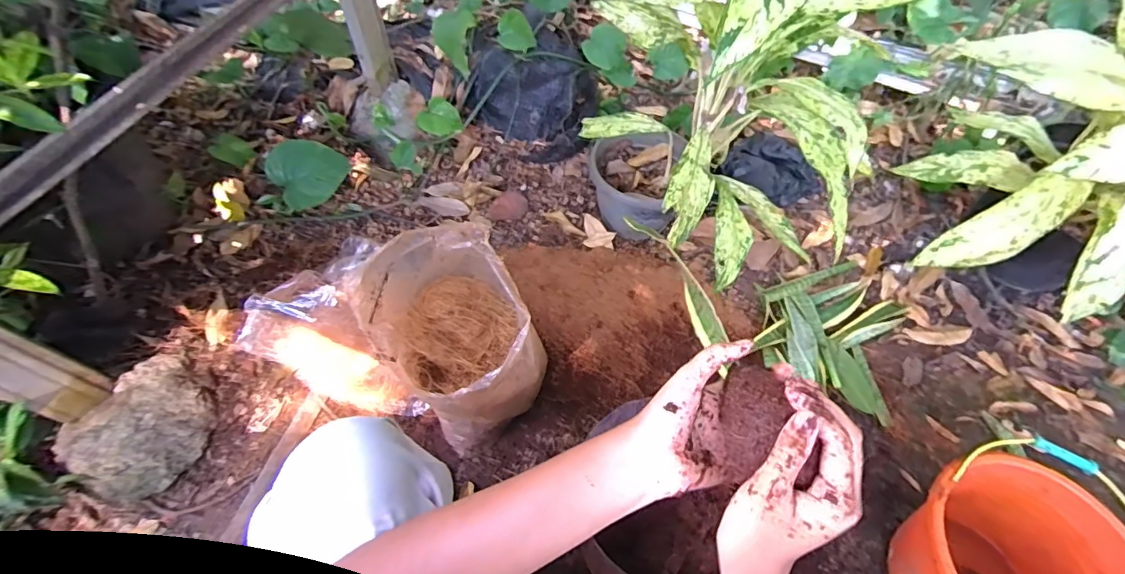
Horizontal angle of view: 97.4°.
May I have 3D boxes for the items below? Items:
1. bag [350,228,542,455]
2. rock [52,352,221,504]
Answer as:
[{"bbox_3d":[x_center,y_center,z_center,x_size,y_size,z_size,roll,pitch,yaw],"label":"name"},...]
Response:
[{"bbox_3d":[-0.166,0.092,0.794,0.220,0.356,0.232,-32,61,-23],"label":"bag"},{"bbox_3d":[-0.668,0.227,0.803,0.130,0.117,0.218,22,56,14],"label":"rock"}]

